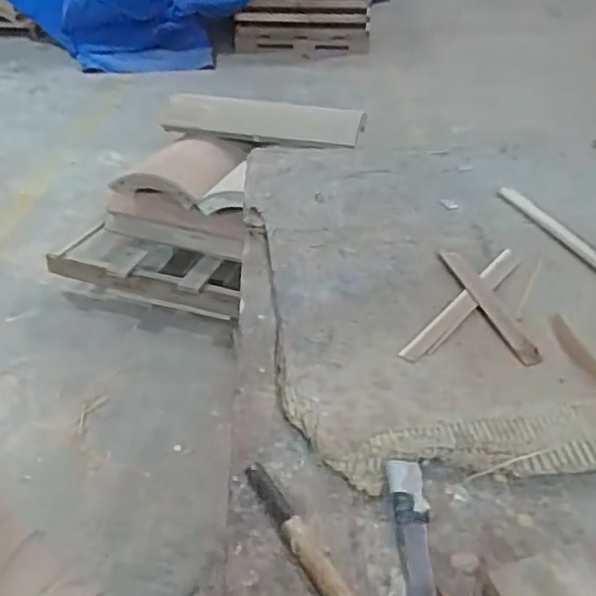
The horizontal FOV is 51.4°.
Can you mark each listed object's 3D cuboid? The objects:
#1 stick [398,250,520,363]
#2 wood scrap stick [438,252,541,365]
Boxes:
[{"bbox_3d":[0.177,0.005,0.655,0.027,0.008,0.223,27,45,31],"label":"stick"},{"bbox_3d":[0.199,0.005,0.645,0.027,0.013,0.179,-10,38,-12],"label":"wood scrap stick"}]

